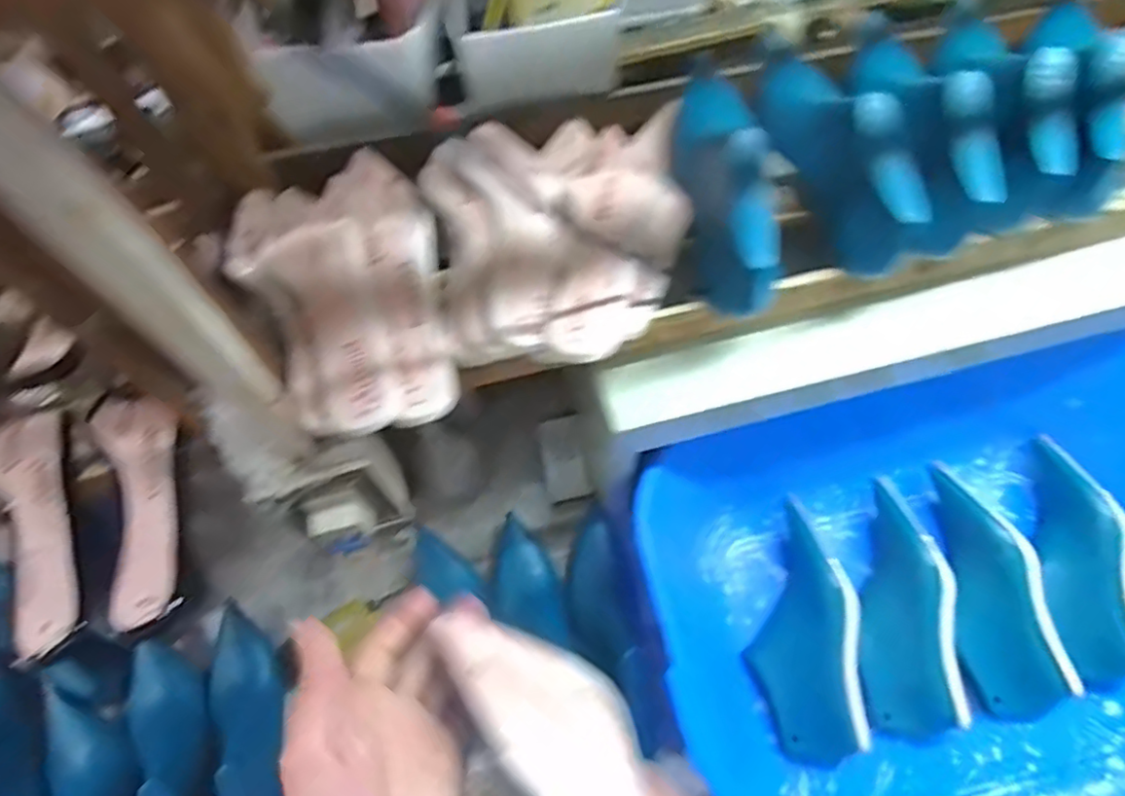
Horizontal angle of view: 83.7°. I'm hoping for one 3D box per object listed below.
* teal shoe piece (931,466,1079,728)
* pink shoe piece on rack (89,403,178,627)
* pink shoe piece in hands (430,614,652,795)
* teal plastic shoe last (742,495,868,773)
[{"bbox_3d":[0.468,0.193,0.673,0.089,0.077,0.265,-2,66,0],"label":"teal shoe piece"},{"bbox_3d":[-0.302,0.073,0.455,0.053,0.025,0.176,-21,67,-8],"label":"pink shoe piece on rack"},{"bbox_3d":[0.006,0.188,0.342,0.066,0.036,0.193,-38,66,-15],"label":"pink shoe piece in hands"},{"bbox_3d":[0.252,0.237,0.659,0.088,0.076,0.260,1,66,2],"label":"teal plastic shoe last"}]

